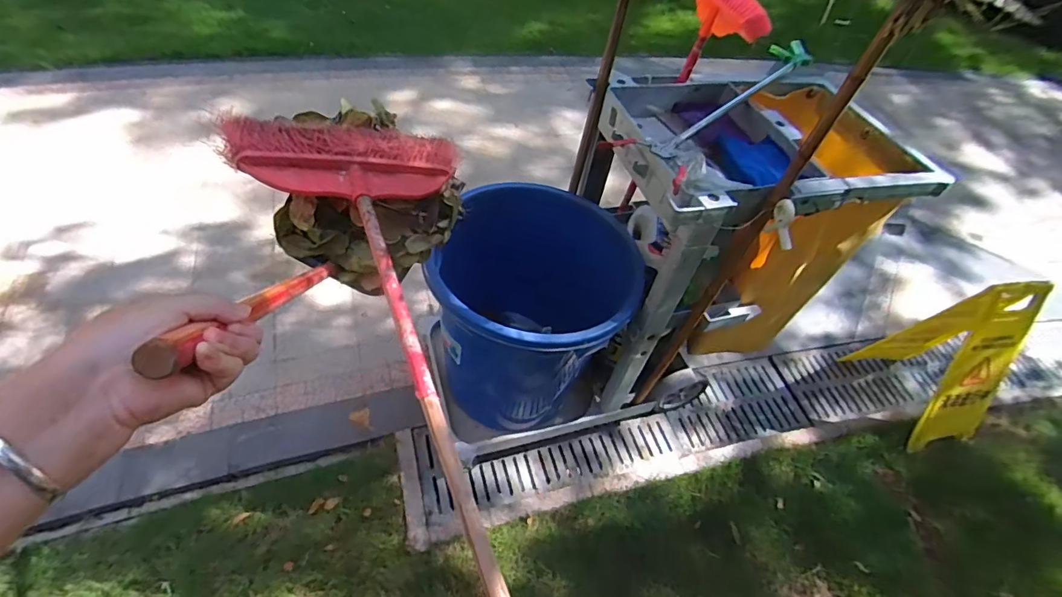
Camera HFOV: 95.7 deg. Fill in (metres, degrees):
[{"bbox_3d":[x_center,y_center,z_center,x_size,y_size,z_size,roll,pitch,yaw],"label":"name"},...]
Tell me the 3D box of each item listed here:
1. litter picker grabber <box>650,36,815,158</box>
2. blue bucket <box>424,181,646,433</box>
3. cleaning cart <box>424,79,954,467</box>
[{"bbox_3d":[0.493,-0.465,1.091,0.108,0.036,0.715,35,54,20],"label":"litter picker grabber"},{"bbox_3d":[-0.004,0.073,1.292,0.512,0.580,0.459,17,50,6],"label":"blue bucket"},{"bbox_3d":[0.272,-0.055,1.293,1.102,0.911,0.500,-11,53,-17],"label":"cleaning cart"}]

